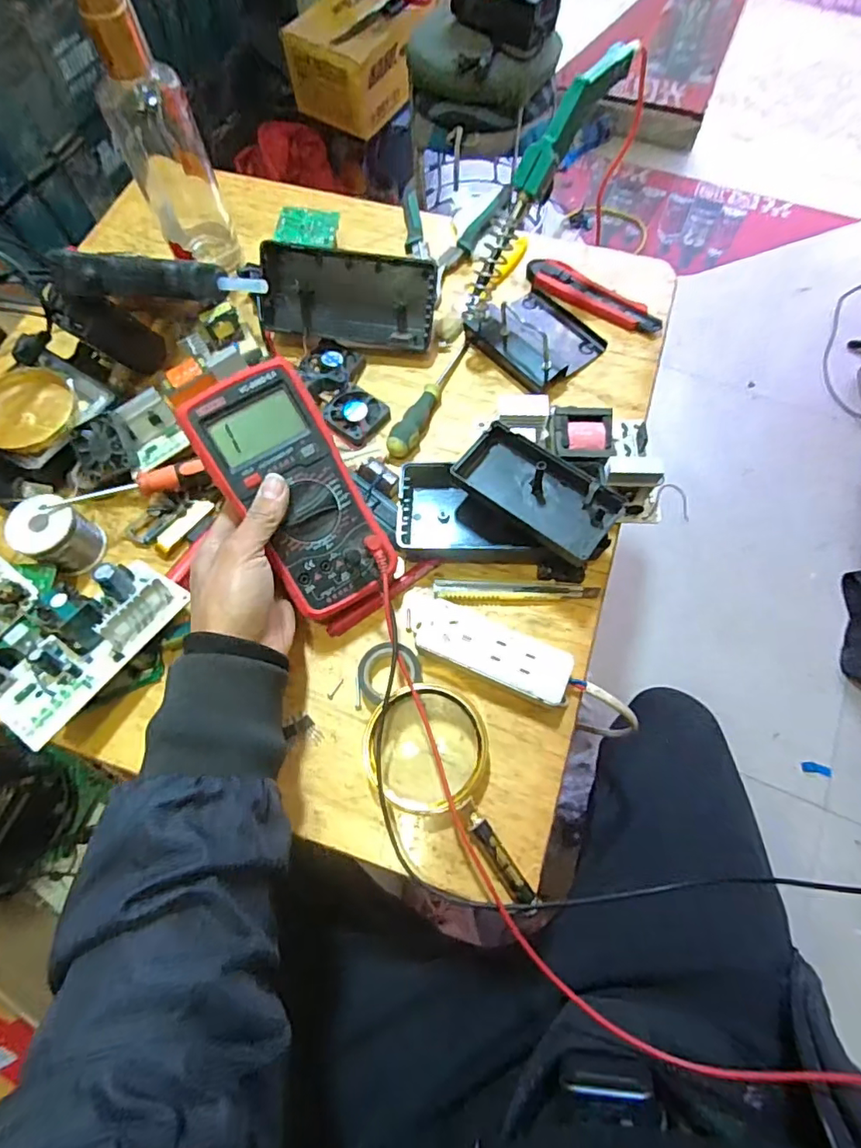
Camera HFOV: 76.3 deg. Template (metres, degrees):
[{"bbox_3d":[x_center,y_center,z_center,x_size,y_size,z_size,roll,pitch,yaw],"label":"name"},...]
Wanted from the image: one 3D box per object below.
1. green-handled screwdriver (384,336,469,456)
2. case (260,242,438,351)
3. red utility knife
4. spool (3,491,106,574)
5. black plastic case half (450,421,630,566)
[{"bbox_3d":[0.000,-0.174,0.532,0.023,0.020,0.154,24,70,10],"label":"green-handled screwdriver"},{"bbox_3d":[-0.082,-0.275,0.547,0.168,0.081,0.029,5,30,-1],"label":"case"},{"bbox_3d":[0.169,-0.291,0.576,0.149,0.016,0.035,34,73,14],"label":"red utility knife"},{"bbox_3d":[-0.314,-0.032,0.466,0.045,0.060,0.049,0,68,1],"label":"spool"},{"bbox_3d":[0.088,-0.069,0.441,0.128,0.034,0.074,36,73,14],"label":"black plastic case half"}]

